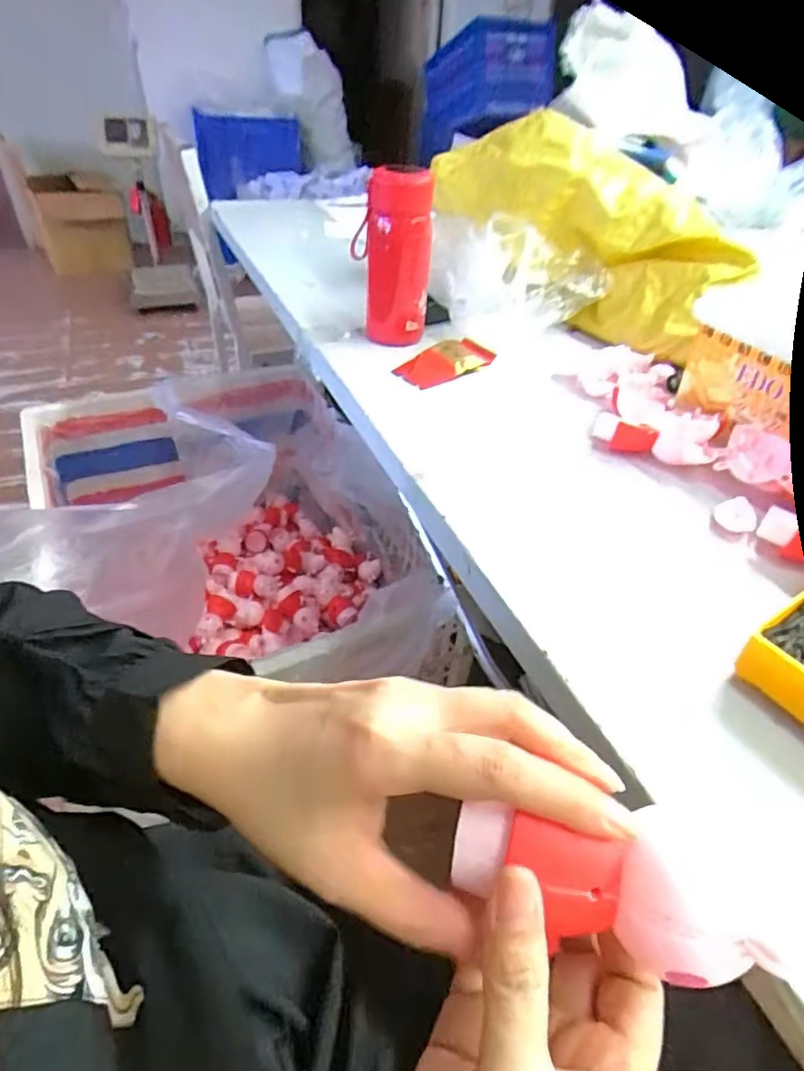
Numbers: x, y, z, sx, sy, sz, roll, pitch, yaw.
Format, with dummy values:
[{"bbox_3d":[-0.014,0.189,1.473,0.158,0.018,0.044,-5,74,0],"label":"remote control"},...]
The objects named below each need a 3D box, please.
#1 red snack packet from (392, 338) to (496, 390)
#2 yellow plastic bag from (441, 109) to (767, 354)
[{"bbox_3d":[0.049,-0.198,0.652,0.115,0.019,0.055,-27,50,-31],"label":"red snack packet"},{"bbox_3d":[0.234,-0.406,0.745,0.410,0.162,0.162,44,52,14],"label":"yellow plastic bag"}]

